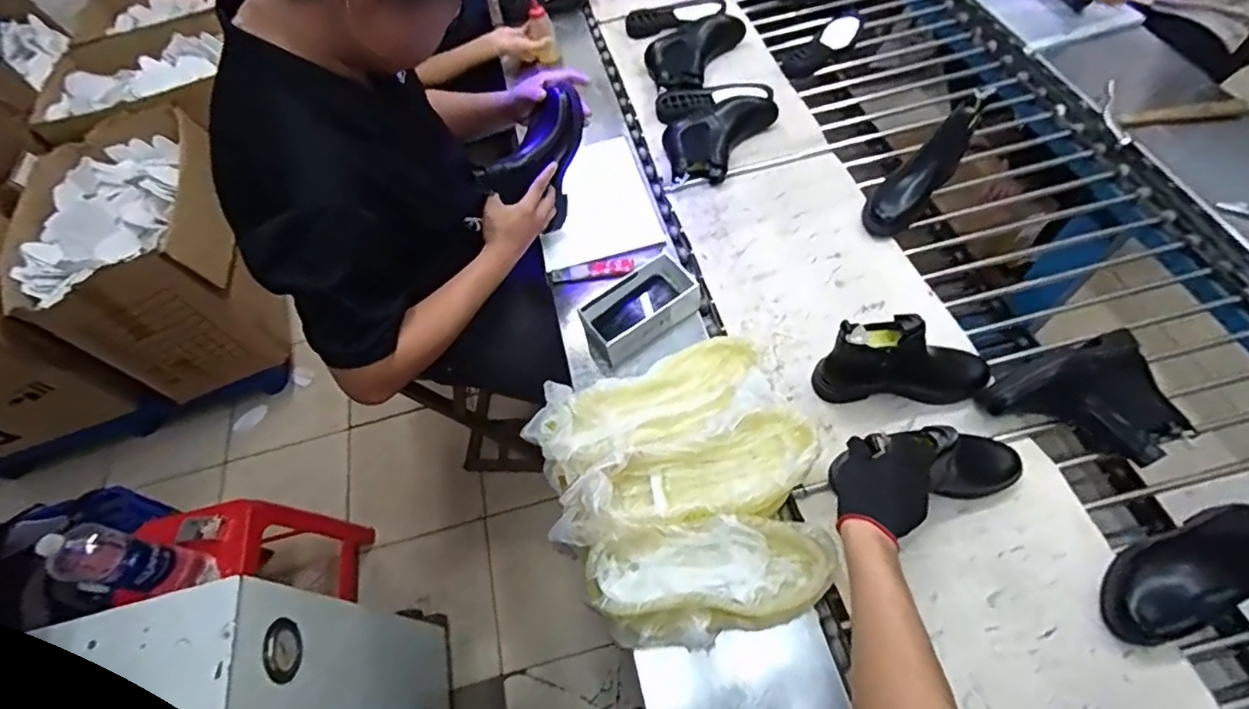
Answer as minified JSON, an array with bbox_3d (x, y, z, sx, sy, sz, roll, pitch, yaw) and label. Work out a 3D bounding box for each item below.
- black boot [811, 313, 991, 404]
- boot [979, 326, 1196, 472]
[{"bbox_3d":[0.400,0.014,0.796,0.238,0.163,0.080,-11,59,2],"label":"black boot"},{"bbox_3d":[0.644,0.076,0.785,0.262,0.096,0.158,-19,59,-2],"label":"boot"}]

